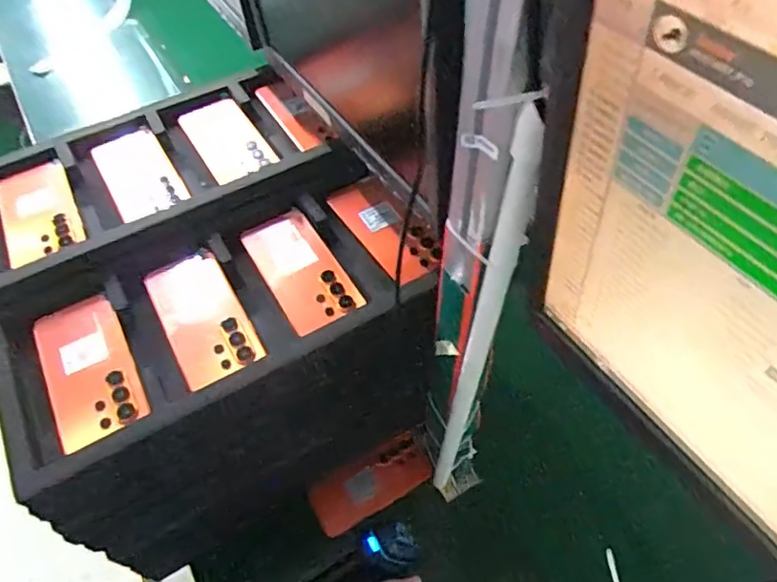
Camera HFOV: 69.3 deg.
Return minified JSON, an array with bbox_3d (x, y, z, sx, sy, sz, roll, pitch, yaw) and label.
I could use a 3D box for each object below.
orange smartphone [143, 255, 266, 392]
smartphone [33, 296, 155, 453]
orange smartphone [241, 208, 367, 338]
[{"bbox_3d":[-0.192,0.026,0.580,0.078,0.016,0.165,-26,57,-18],"label":"orange smartphone"},{"bbox_3d":[-0.285,0.073,0.534,0.075,0.014,0.159,-25,56,-17],"label":"smartphone"},{"bbox_3d":[-0.097,-0.024,0.619,0.078,0.010,0.165,-27,57,-18],"label":"orange smartphone"}]

